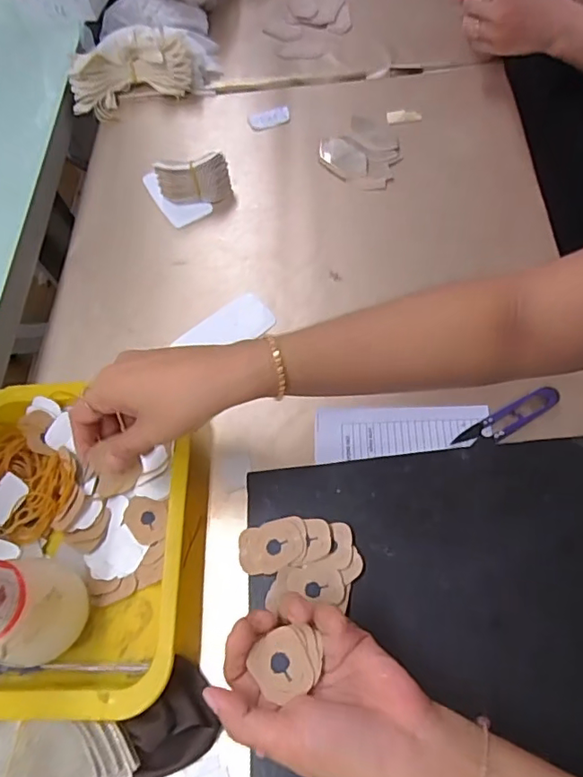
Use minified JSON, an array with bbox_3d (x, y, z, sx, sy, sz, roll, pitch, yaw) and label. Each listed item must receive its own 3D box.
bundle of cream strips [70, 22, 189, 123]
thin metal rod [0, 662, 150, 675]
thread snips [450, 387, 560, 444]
[{"bbox_3d":[-0.213,-0.420,0.710,0.159,0.065,0.087,-15,62,-4],"label":"bundle of cream strips"},{"bbox_3d":[-0.168,0.209,0.399,0.124,0.005,0.007,-2,62,3],"label":"thin metal rod"},{"bbox_3d":[0.185,0.027,0.459,0.097,0.014,0.021,-27,64,-10],"label":"thread snips"}]

